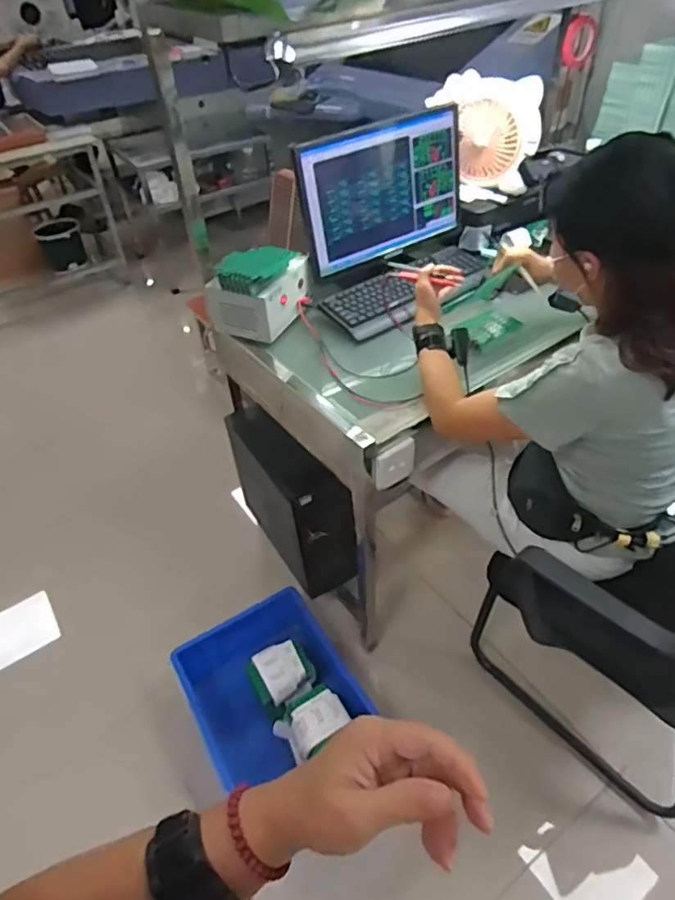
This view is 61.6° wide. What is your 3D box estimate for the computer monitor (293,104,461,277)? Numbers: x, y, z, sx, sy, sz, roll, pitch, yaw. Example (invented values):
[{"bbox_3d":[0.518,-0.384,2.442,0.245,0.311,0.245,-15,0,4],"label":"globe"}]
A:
[{"bbox_3d":[0.103,-0.591,1.306,0.428,0.274,0.059,-25,34,-19],"label":"computer monitor"}]

